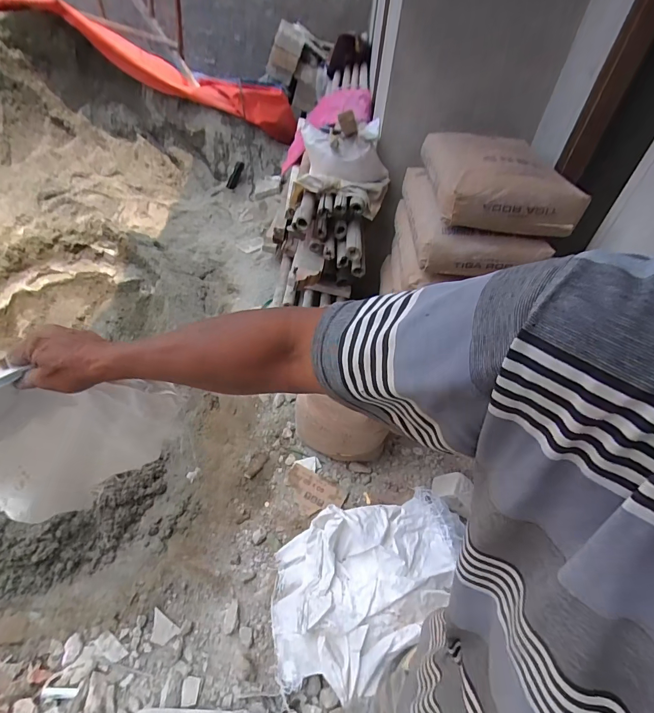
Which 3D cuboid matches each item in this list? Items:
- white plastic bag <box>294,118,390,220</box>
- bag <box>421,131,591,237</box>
[{"bbox_3d":[0.072,-0.750,1.563,0.355,0.224,0.317,9,46,2],"label":"white plastic bag"},{"bbox_3d":[0.476,-0.541,1.175,0.350,0.130,0.491,1,46,-6],"label":"bag"}]

